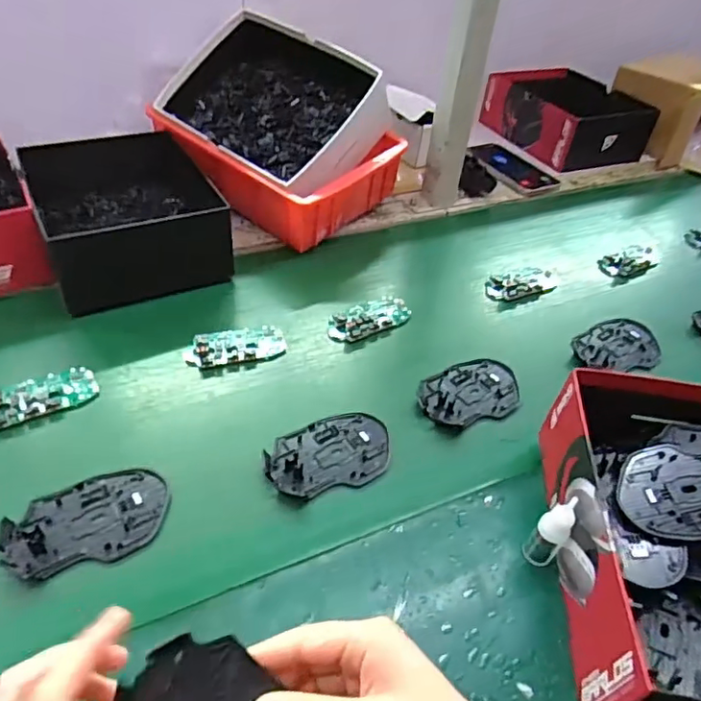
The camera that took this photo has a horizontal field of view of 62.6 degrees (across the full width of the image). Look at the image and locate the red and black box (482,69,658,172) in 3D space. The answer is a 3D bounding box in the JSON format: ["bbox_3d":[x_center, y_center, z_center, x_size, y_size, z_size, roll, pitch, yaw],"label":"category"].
[{"bbox_3d":[0.386,-0.416,1.032,0.206,0.090,0.232,-12,46,-20],"label":"red and black box"}]

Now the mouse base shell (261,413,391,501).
[{"bbox_3d":[-0.018,0.087,0.497,0.110,0.011,0.073,-12,46,-20],"label":"mouse base shell"}]

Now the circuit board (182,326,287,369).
[{"bbox_3d":[-0.116,-0.005,0.585,0.100,0.012,0.048,-13,47,-21],"label":"circuit board"}]

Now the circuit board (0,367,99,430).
[{"bbox_3d":[-0.278,0.040,0.512,0.098,0.013,0.049,-22,50,-28],"label":"circuit board"}]

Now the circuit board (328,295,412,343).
[{"bbox_3d":[0.021,-0.035,0.635,0.096,0.015,0.047,-19,49,-25],"label":"circuit board"}]

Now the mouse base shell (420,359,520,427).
[{"bbox_3d":[0.117,0.040,0.570,0.106,0.009,0.075,-12,46,-20],"label":"mouse base shell"}]

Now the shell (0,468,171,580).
[{"bbox_3d":[-0.196,0.126,0.431,0.113,0.012,0.071,-18,48,-25],"label":"shell"}]

